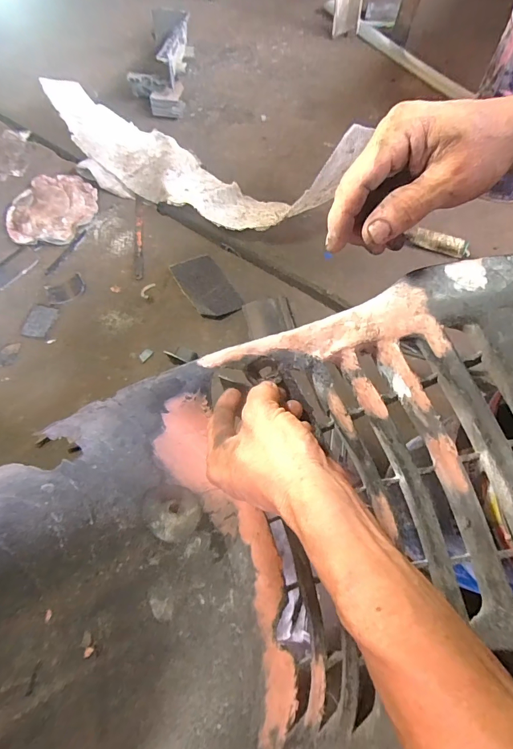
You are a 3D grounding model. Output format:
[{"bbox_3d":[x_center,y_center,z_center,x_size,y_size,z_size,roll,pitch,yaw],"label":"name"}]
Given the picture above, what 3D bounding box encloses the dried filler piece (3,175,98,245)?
[{"bbox_3d":[-0.353,-0.284,0.657,0.137,0.018,0.152,27,69,13],"label":"dried filler piece"}]

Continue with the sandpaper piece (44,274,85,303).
[{"bbox_3d":[-0.290,-0.129,0.578,0.056,0.005,0.041,-24,67,-9],"label":"sandpaper piece"}]

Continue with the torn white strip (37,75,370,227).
[{"bbox_3d":[-0.128,-0.378,0.613,0.593,0.155,0.175,27,70,13],"label":"torn white strip"}]

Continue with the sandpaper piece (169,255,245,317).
[{"bbox_3d":[-0.077,-0.134,0.577,0.066,0.017,0.117,-30,68,-11],"label":"sandpaper piece"}]

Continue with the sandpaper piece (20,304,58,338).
[{"bbox_3d":[-0.324,-0.080,0.566,0.044,0.004,0.055,11,67,7],"label":"sandpaper piece"}]

